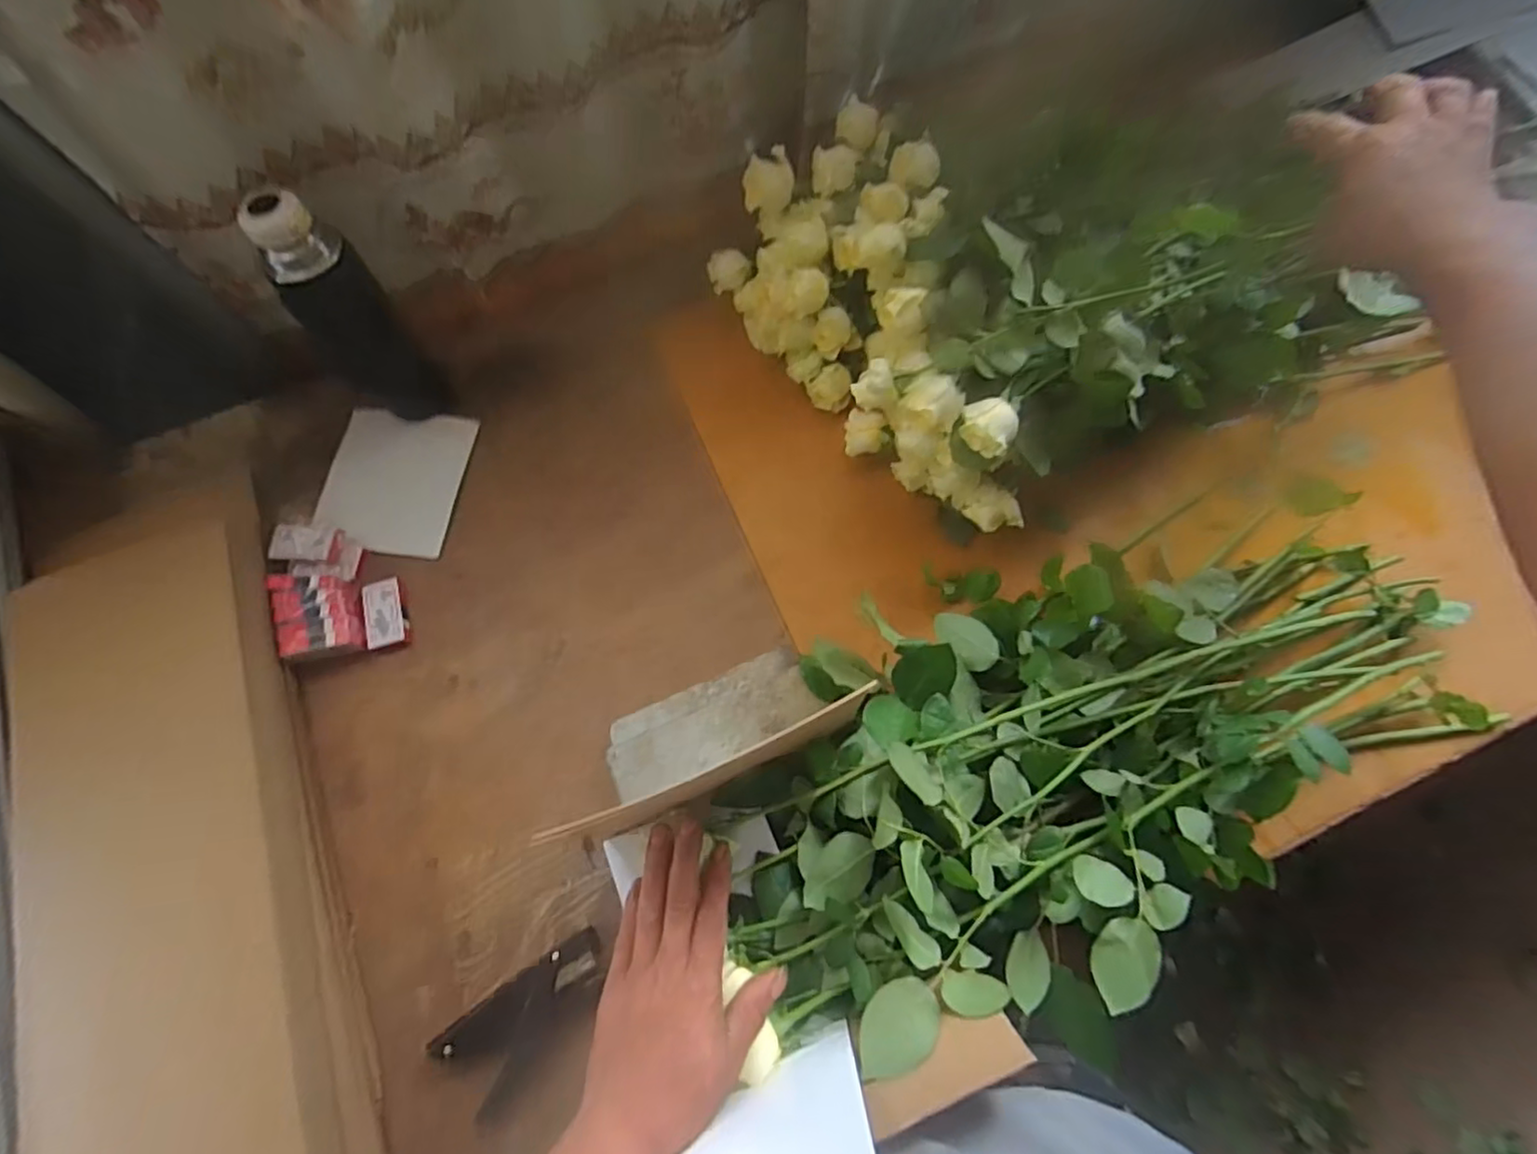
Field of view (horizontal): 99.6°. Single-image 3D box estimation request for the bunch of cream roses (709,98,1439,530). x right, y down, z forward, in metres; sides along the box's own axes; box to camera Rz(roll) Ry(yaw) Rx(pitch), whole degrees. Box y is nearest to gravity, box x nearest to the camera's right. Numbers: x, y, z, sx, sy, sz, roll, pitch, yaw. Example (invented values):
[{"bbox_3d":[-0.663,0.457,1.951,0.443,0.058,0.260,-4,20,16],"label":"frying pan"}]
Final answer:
[{"bbox_3d":[0.299,-0.316,0.651,0.600,0.207,0.403,-20,71,-5],"label":"bunch of cream roses"}]

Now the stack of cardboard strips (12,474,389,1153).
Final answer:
[{"bbox_3d":[-0.524,0.257,0.578,0.220,0.091,0.680,-21,71,-6],"label":"stack of cardboard strips"}]

